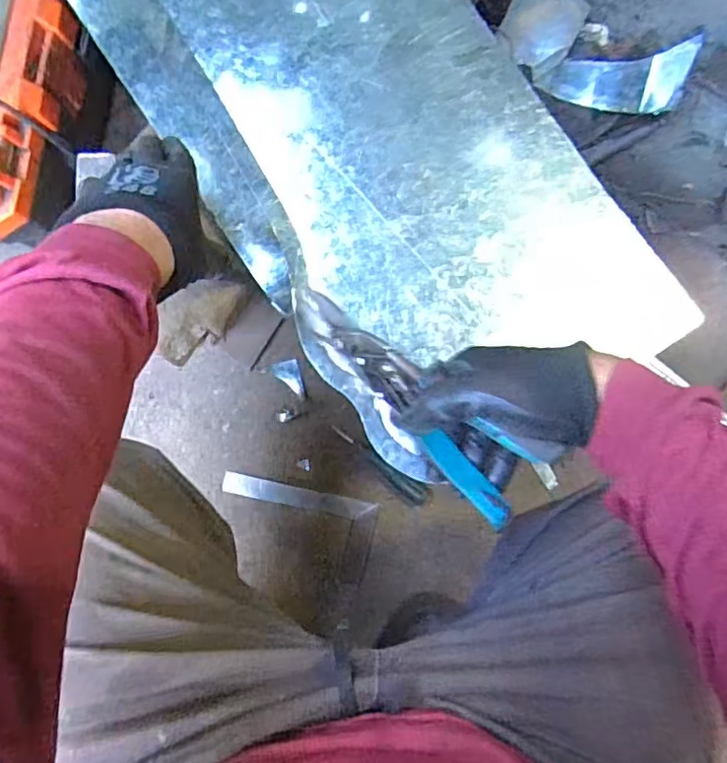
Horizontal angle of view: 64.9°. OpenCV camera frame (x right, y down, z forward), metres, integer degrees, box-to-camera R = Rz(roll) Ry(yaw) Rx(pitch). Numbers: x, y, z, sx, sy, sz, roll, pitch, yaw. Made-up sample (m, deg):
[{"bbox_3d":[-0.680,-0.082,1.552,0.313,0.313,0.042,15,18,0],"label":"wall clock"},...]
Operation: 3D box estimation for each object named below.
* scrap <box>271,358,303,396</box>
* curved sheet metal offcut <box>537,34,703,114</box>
[{"bbox_3d":[-0.101,-0.002,0.770,0.034,0.007,0.050,-14,86,-4],"label":"scrap"},{"bbox_3d":[0.338,-0.405,0.764,0.188,0.055,0.075,20,83,35],"label":"curved sheet metal offcut"}]

